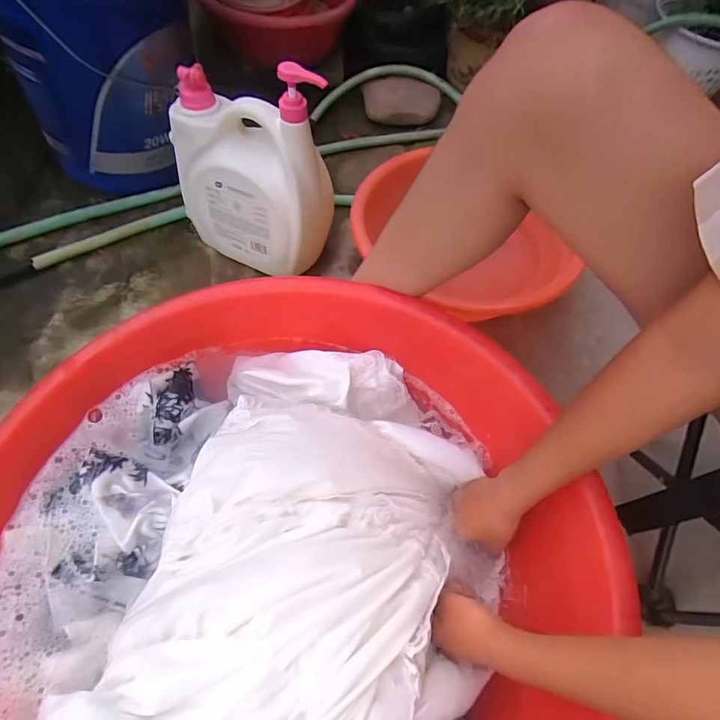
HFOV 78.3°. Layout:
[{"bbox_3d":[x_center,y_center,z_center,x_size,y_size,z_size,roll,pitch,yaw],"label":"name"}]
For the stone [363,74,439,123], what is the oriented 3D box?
[{"bbox_3d":[0.094,-0.590,1.010,0.163,0.070,0.084,-2,61,-11],"label":"stone"}]

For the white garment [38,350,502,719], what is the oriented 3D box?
[{"bbox_3d":[-0.046,0.211,0.377,0.329,0.150,0.520,19,60,9],"label":"white garment"}]

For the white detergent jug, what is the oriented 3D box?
[{"bbox_3d":[-0.170,-0.296,0.681,0.230,0.308,0.124,33,60,10],"label":"white detergent jug"}]

